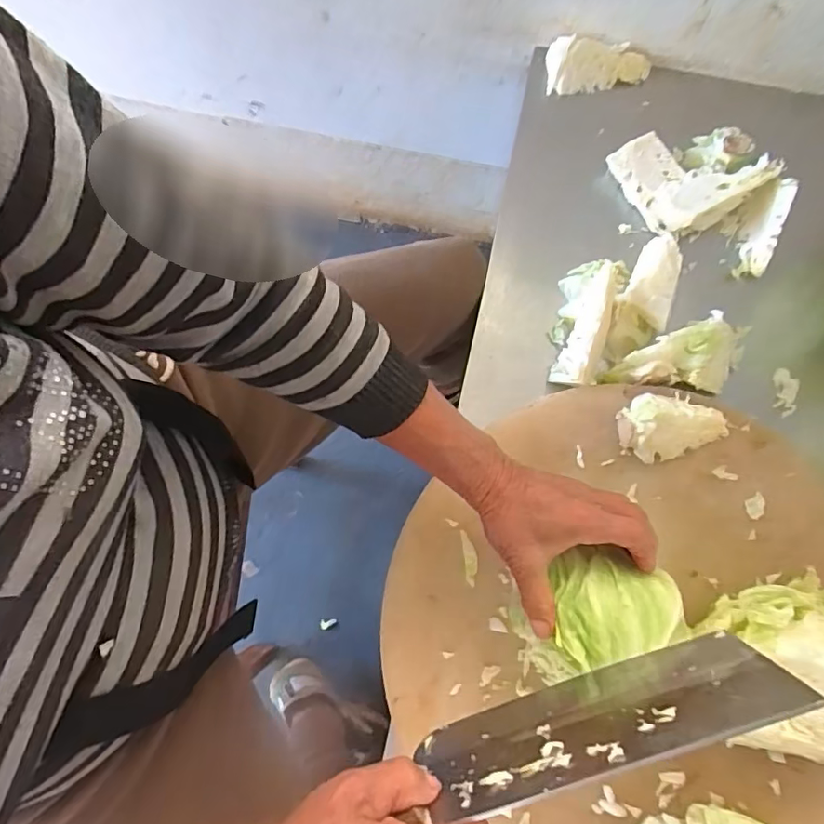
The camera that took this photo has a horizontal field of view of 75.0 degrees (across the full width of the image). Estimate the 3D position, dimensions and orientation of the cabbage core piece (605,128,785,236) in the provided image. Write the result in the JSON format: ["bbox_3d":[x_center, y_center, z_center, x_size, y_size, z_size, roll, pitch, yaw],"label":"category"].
[{"bbox_3d":[0.278,-0.239,0.535,0.119,0.039,0.105,-27,80,-4],"label":"cabbage core piece"}]

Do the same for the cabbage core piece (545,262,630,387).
[{"bbox_3d":[0.162,-0.088,0.506,0.056,0.046,0.141,21,80,5],"label":"cabbage core piece"}]

